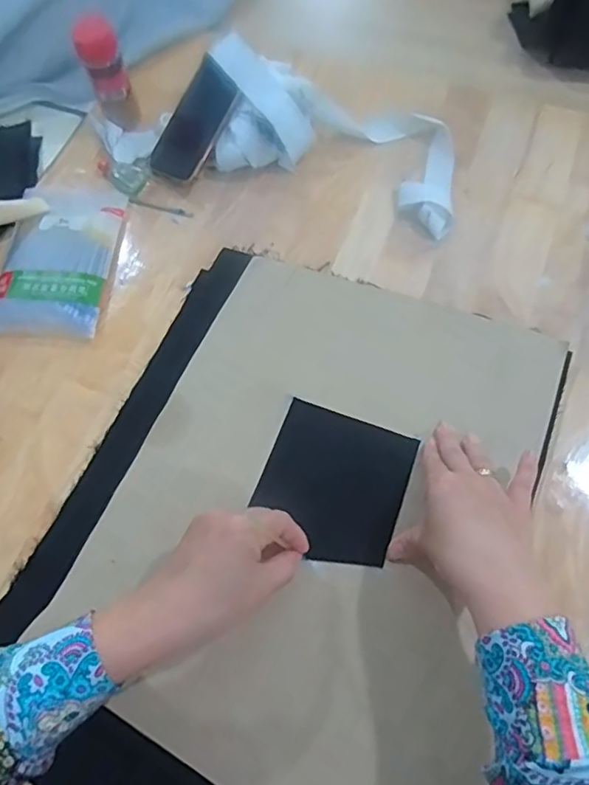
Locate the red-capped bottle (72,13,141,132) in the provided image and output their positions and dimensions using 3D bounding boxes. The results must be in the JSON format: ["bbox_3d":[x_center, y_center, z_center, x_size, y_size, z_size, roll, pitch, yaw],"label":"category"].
[{"bbox_3d":[-0.197,-0.337,0.589,0.040,0.116,0.034,-23,68,-6],"label":"red-capped bottle"}]

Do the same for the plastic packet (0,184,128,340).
[{"bbox_3d":[-0.240,-0.140,0.567,0.107,0.021,0.183,4,68,5],"label":"plastic packet"}]

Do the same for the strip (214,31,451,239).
[{"bbox_3d":[0.038,-0.276,0.581,0.296,0.071,0.140,20,70,11],"label":"strip"}]

